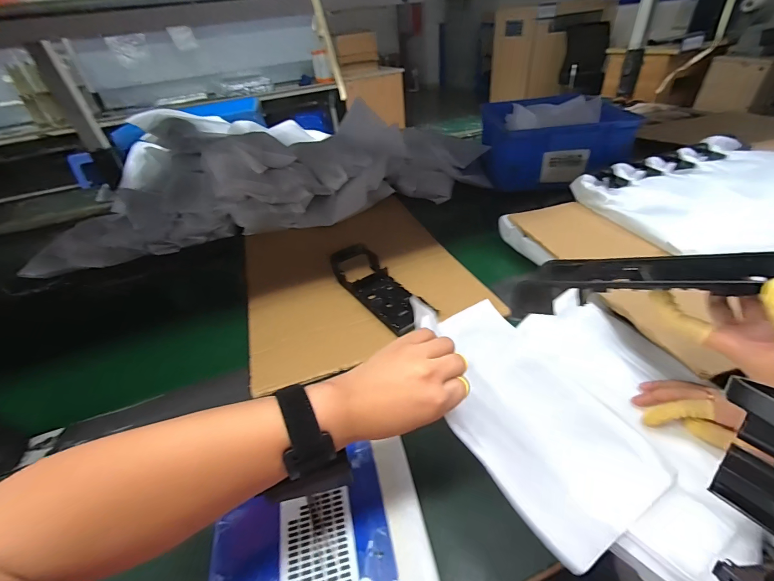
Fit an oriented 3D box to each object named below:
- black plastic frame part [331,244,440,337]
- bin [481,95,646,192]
[{"bbox_3d":[-0.015,-0.012,0.577,0.079,0.044,0.202,-27,42,-23],"label":"black plastic frame part"},{"bbox_3d":[0.438,-0.406,0.932,0.314,0.139,0.318,-1,38,8],"label":"bin"}]

